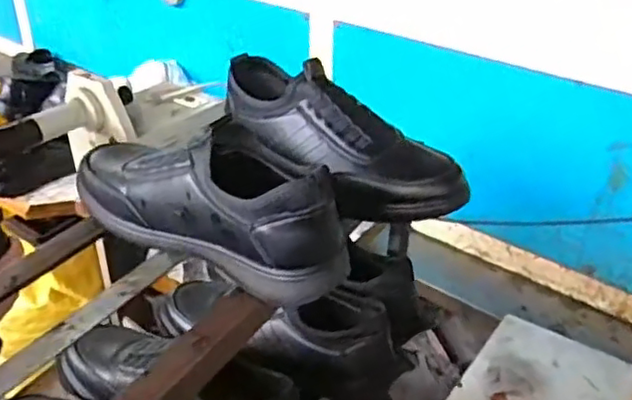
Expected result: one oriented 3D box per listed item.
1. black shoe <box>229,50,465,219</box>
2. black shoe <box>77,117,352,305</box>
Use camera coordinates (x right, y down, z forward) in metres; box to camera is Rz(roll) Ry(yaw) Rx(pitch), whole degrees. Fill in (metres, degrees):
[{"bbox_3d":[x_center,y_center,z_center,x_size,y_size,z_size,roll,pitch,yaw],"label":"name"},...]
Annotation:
[{"bbox_3d":[0.019,-0.070,0.633,0.280,0.090,0.087,34,42,21],"label":"black shoe"},{"bbox_3d":[-0.090,-0.013,0.538,0.260,0.110,0.087,19,36,26],"label":"black shoe"}]

